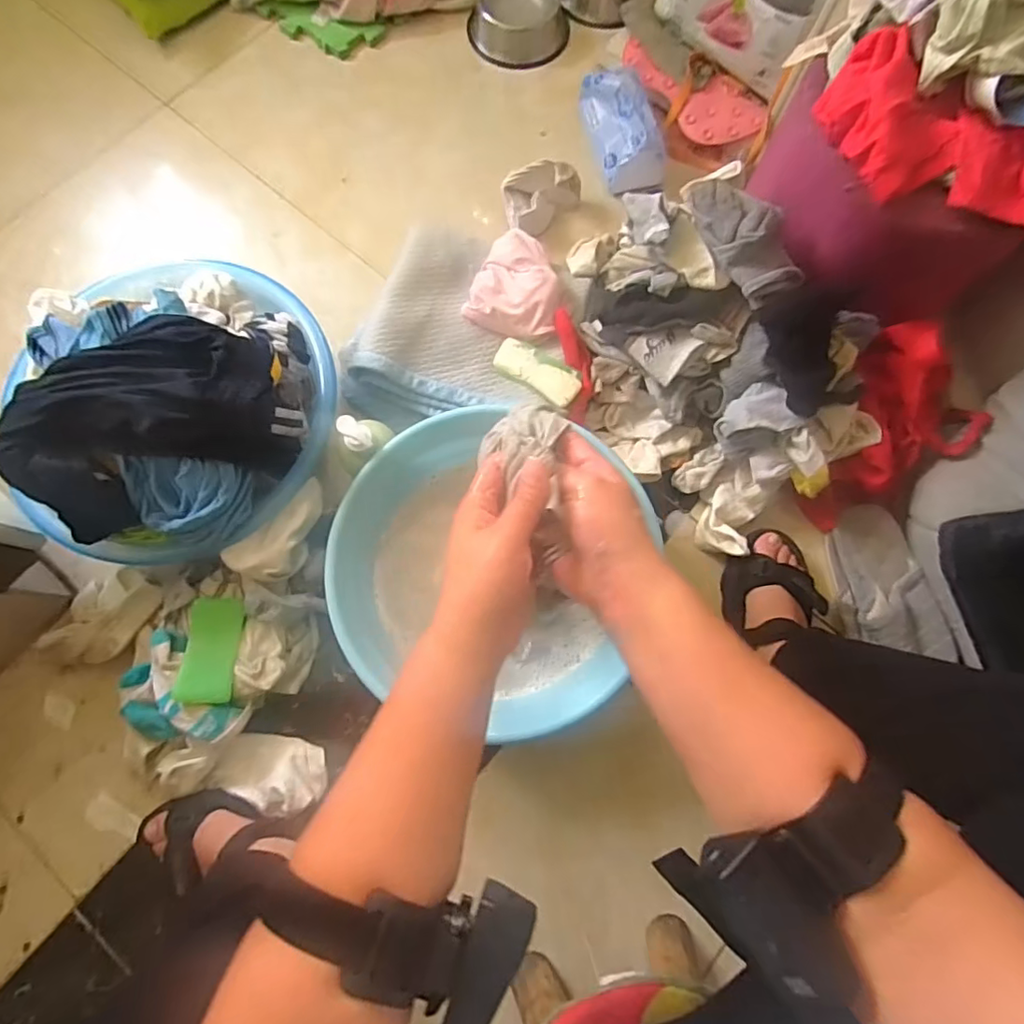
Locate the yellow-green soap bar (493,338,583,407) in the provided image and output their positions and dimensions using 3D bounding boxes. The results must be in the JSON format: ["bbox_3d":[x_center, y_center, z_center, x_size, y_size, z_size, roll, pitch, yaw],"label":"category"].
[{"bbox_3d":[0.034,-0.183,0.700,0.120,0.019,0.054,37,79,8],"label":"yellow-green soap bar"}]

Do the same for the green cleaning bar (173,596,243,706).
[{"bbox_3d":[-0.326,0.147,0.588,0.056,0.026,0.110,0,76,-1],"label":"green cleaning bar"}]

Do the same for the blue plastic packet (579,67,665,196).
[{"bbox_3d":[0.167,-0.579,0.823,0.083,0.080,0.181,-16,77,-5],"label":"blue plastic packet"}]

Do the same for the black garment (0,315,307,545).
[{"bbox_3d":[-0.359,-0.089,0.544,0.251,0.122,0.174,-22,78,-6],"label":"black garment"}]

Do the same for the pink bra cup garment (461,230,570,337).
[{"bbox_3d":[0.017,-0.309,0.719,0.119,0.033,0.151,21,77,4],"label":"pink bra cup garment"}]

